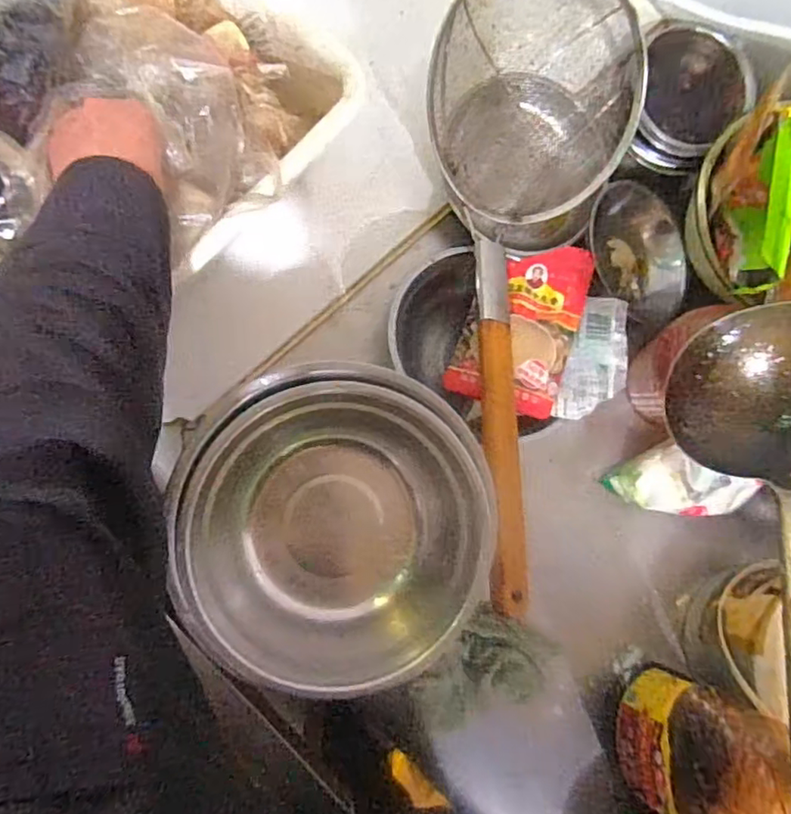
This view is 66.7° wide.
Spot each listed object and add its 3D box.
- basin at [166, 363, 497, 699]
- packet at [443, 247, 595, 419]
[{"bbox_3d":[-0.048,0.096,0.479,0.229,0.083,0.228,1,84,-6],"label":"basin"},{"bbox_3d":[0.138,-0.091,0.647,0.113,0.016,0.190,20,77,13],"label":"packet"}]

